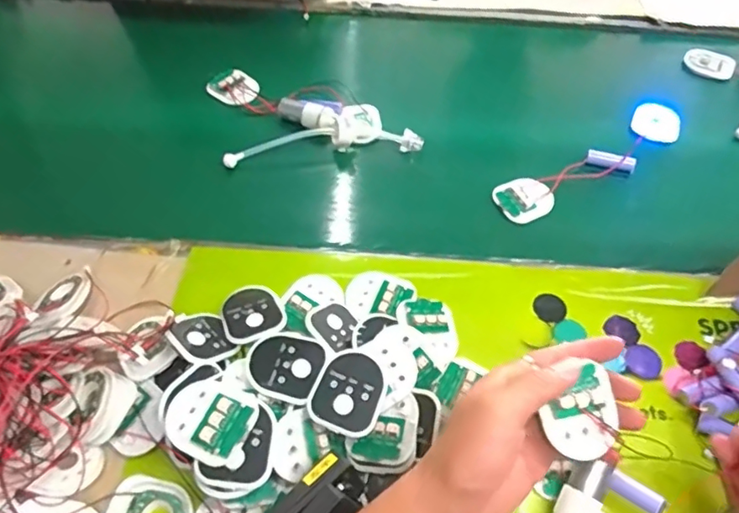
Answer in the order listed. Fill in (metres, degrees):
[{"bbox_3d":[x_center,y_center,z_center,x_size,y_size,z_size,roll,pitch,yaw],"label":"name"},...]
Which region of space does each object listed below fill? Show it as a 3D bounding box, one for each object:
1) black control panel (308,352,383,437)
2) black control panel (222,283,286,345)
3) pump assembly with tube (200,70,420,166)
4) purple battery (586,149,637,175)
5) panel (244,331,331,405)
[{"bbox_3d":[-0.013,0.093,0.381,0.045,0.005,0.053,20,68,13],"label":"black control panel"},{"bbox_3d":[-0.096,0.045,0.454,0.048,0.009,0.058,-16,56,-12],"label":"black control panel"},{"bbox_3d":[-0.064,-0.162,0.608,0.217,0.033,0.137,-5,54,-5],"label":"pump assembly with tube"},{"bbox_3d":[0.252,-0.099,0.576,0.050,0.010,0.016,12,55,8],"label":"purple battery"},{"bbox_3d":[-0.060,0.076,0.396,0.055,0.009,0.048,19,62,7],"label":"panel"}]

